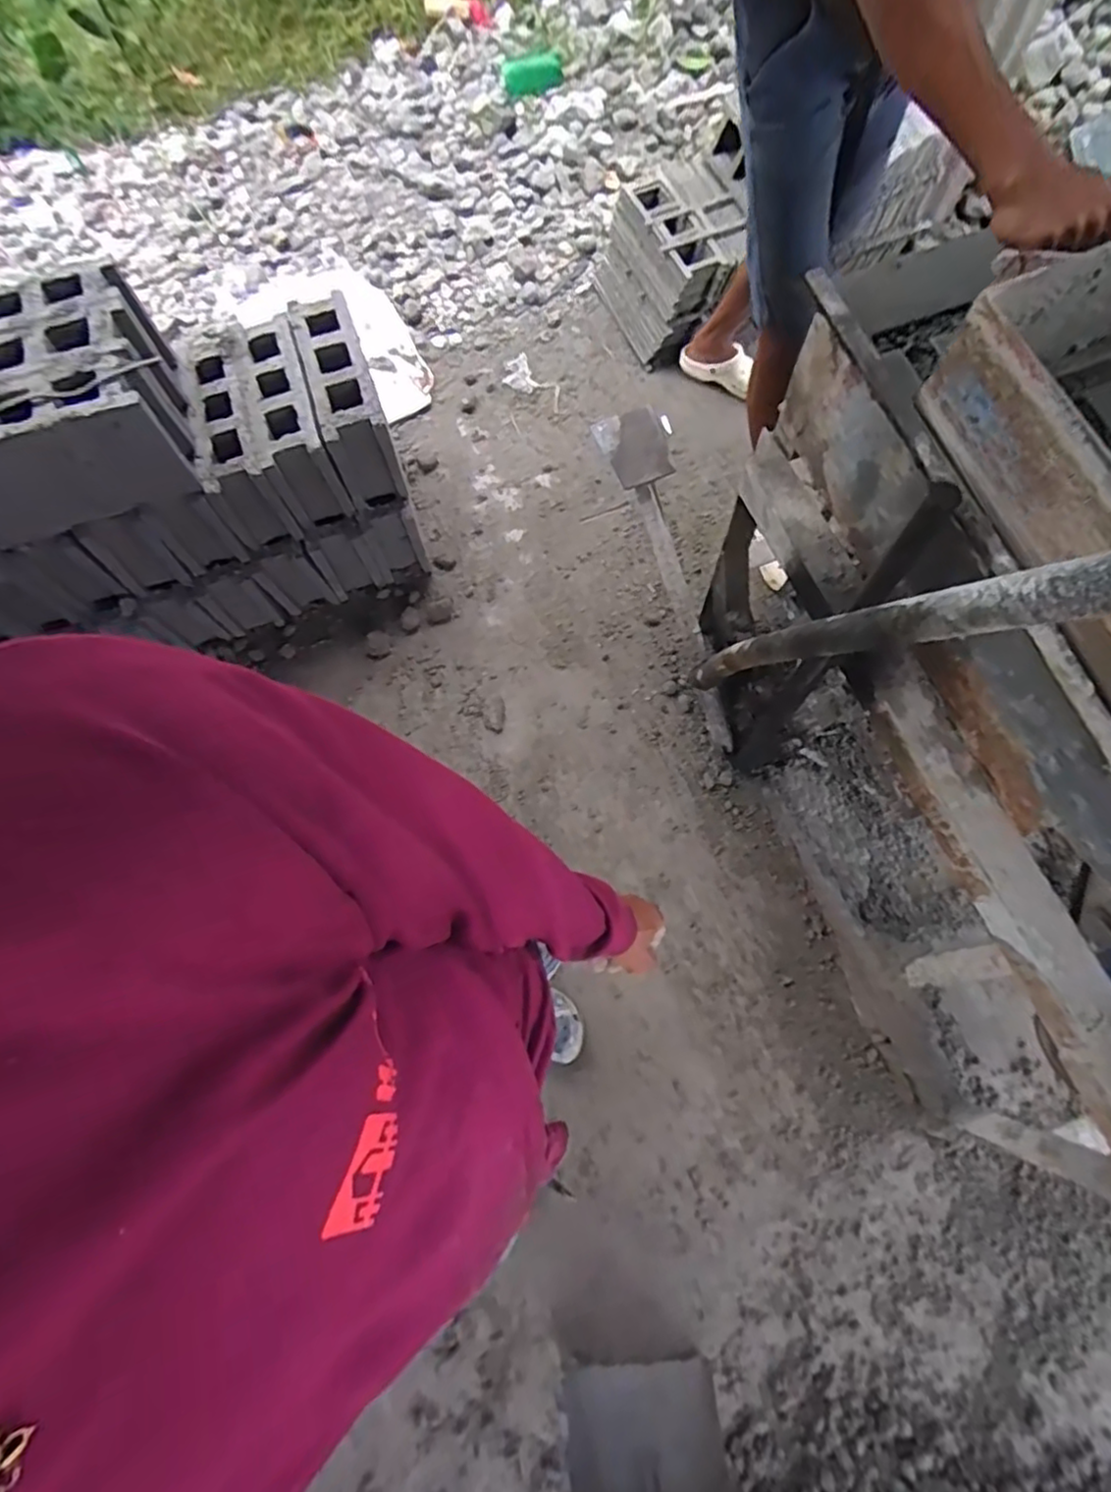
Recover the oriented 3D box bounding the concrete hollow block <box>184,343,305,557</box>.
[{"bbox_3d":[-0.678,-0.634,1.385,0.121,0.188,0.368,-22,72,-3],"label":"concrete hollow block"}]

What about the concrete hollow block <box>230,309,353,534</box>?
[{"bbox_3d":[-0.559,-0.691,1.398,0.129,0.197,0.380,-20,72,-2],"label":"concrete hollow block"}]

